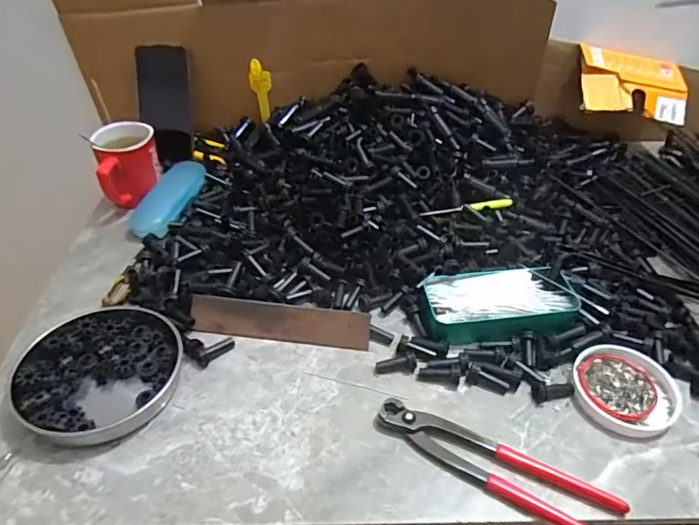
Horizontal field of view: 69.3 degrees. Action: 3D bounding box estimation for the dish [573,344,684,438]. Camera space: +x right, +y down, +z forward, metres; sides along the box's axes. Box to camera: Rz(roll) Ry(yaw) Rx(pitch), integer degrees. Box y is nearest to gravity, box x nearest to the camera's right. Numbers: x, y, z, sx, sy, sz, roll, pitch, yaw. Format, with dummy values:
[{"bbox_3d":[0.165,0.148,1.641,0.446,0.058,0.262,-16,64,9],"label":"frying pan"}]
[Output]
[{"bbox_3d":[0.250,0.113,0.455,0.089,0.018,0.080,13,42,13],"label":"dish"}]

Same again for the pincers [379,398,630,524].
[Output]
[{"bbox_3d":[0.116,0.161,0.404,0.195,0.014,0.043,20,44,20],"label":"pincers"}]

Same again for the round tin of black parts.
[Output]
[{"bbox_3d":[-0.224,0.095,0.454,0.136,0.028,0.132,1,41,-1],"label":"round tin of black parts"}]

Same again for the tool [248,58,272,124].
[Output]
[{"bbox_3d":[-0.134,-0.261,0.768,0.032,0.092,0.006,-10,42,-13],"label":"tool"}]

